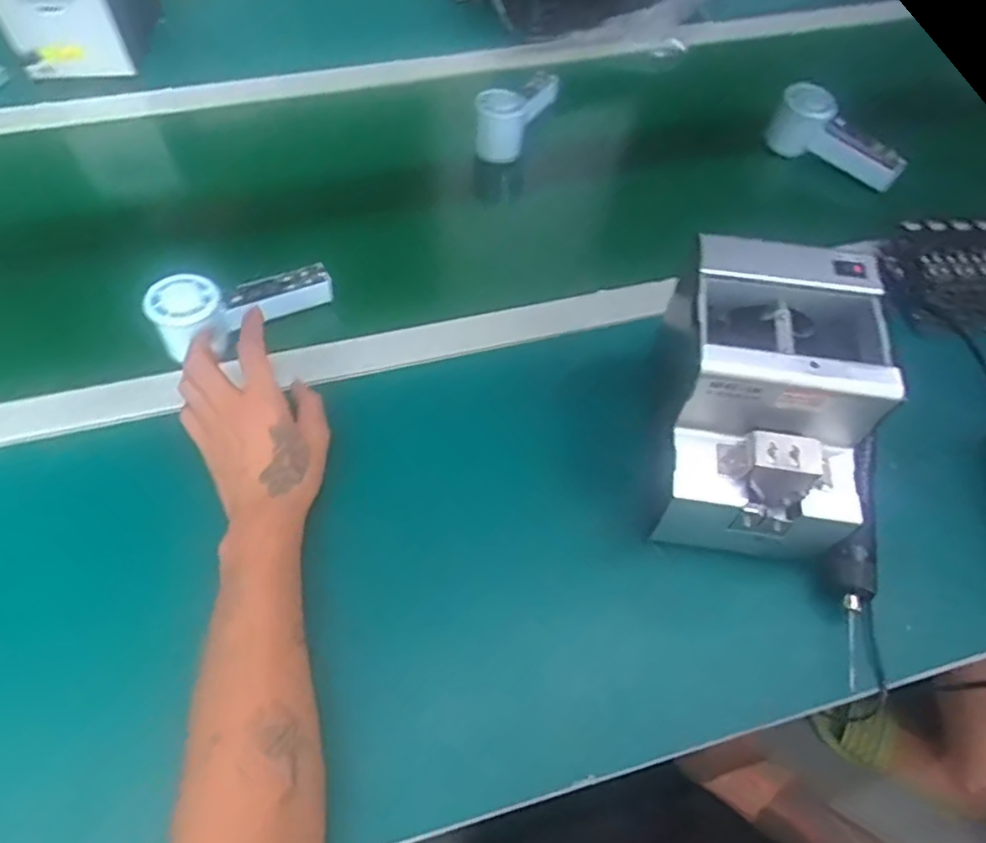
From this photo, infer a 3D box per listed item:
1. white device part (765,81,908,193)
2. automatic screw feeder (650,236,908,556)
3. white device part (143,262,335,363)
[{"bbox_3d":[0.365,-0.297,0.696,0.141,0.062,0.063,36,64,6],"label":"white device part"},{"bbox_3d":[0.189,-0.014,0.450,0.119,0.141,0.166,10,59,7],"label":"automatic screw feeder"},{"bbox_3d":[-0.219,-0.107,0.575,0.149,0.041,0.049,-19,59,-27],"label":"white device part"}]

